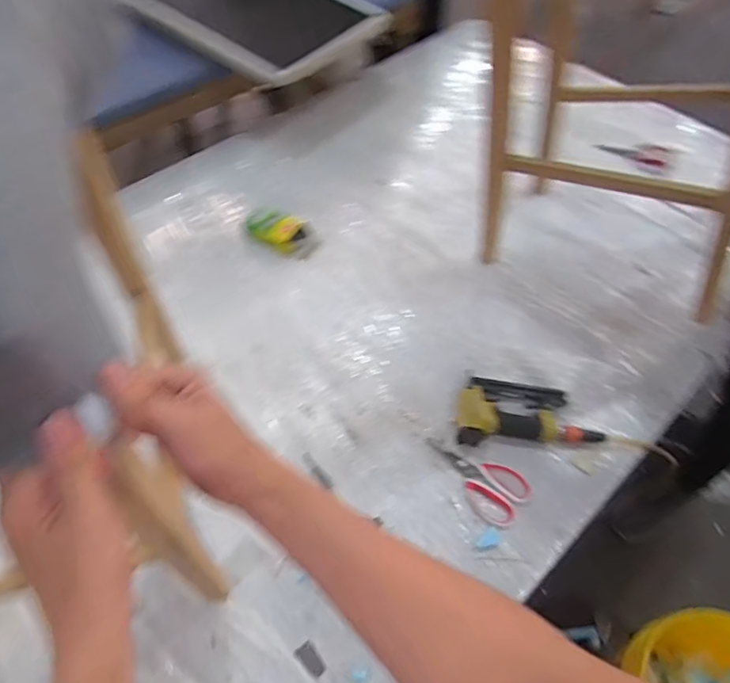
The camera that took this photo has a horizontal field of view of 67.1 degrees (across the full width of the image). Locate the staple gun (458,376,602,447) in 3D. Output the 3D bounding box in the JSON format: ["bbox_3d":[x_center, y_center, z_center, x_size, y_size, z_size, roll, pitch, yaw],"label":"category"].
[{"bbox_3d":[0.283,0.121,0.963,0.237,0.039,0.118,2,55,-3],"label":"staple gun"}]

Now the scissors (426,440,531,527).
[{"bbox_3d":[0.187,0.216,0.914,0.095,0.007,0.178,-34,64,-24],"label":"scissors"}]

